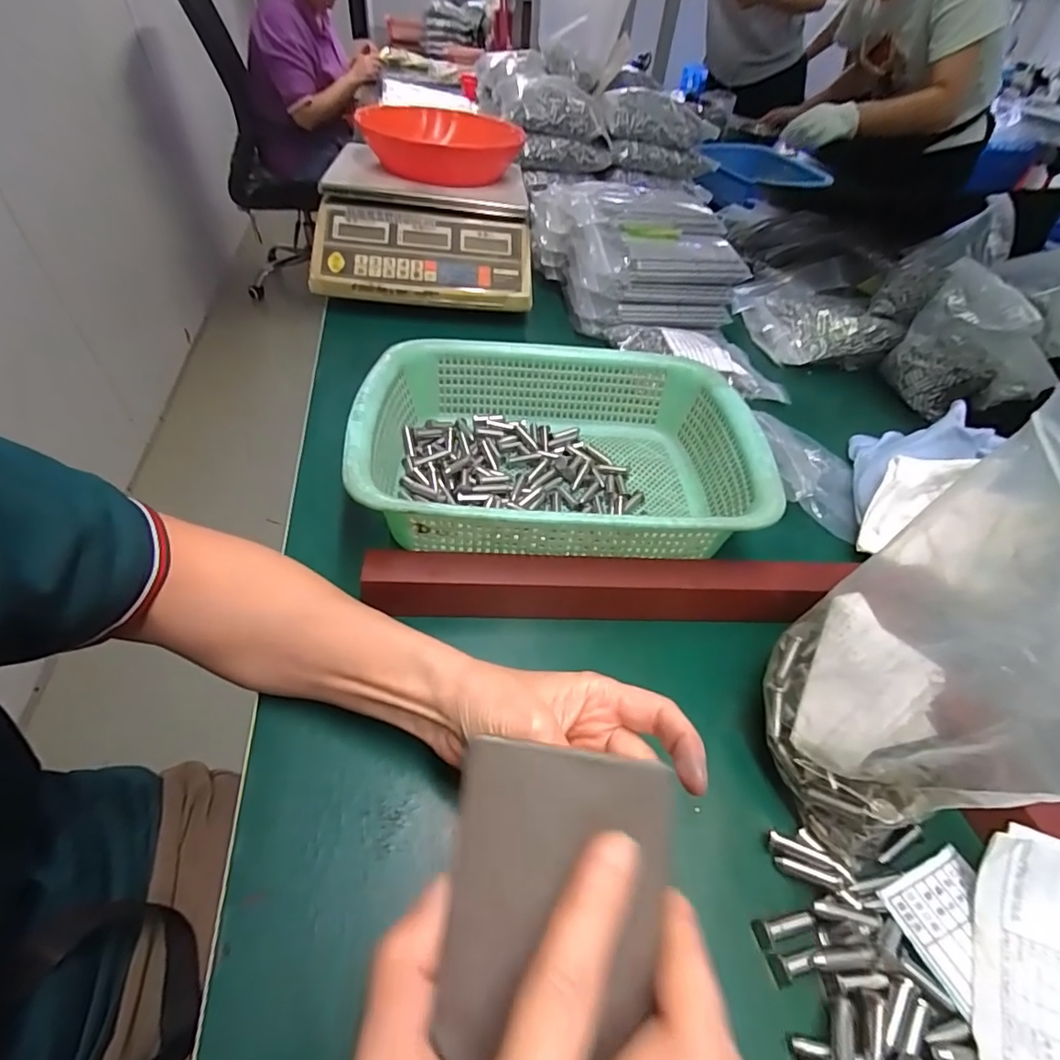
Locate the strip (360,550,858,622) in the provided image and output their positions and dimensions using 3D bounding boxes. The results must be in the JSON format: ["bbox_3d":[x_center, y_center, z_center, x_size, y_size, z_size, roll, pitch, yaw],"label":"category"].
[{"bbox_3d":[0.051,0.040,0.355,0.308,0.047,0.030,0,47,-5],"label":"strip"}]

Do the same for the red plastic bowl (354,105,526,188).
[{"bbox_3d":[-0.111,-0.509,0.692,0.196,0.057,0.195,-1,47,-7],"label":"red plastic bowl"}]

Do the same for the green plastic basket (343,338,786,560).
[{"bbox_3d":[0.022,-0.061,0.421,0.296,0.082,0.220,2,47,-4],"label":"green plastic basket"}]

